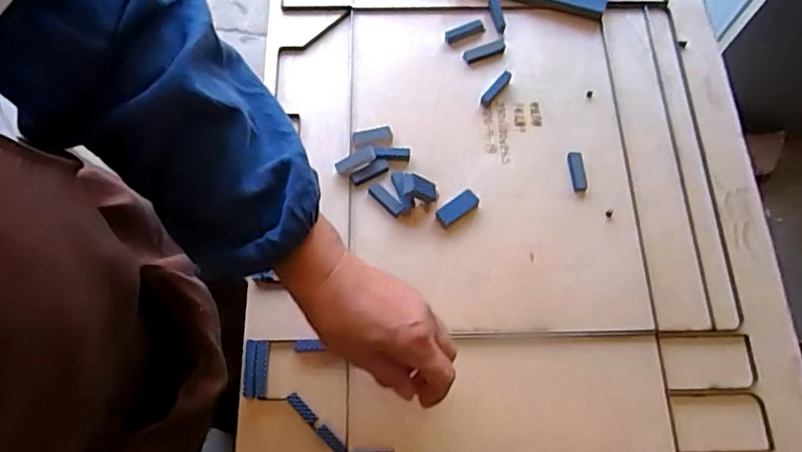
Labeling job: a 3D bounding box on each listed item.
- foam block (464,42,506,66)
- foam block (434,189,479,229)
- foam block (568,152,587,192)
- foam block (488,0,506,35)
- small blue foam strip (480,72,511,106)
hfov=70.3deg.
[{"bbox_3d":[0.086,-0.177,0.580,0.046,0.007,0.014,-22,70,-9],"label":"foam block"},{"bbox_3d":[0.051,-0.015,0.517,0.042,0.009,0.017,-35,72,-14],"label":"foam block"},{"bbox_3d":[0.165,-0.050,0.532,0.013,0.007,0.041,1,70,0],"label":"foam block"},{"bbox_3d":[0.101,-0.221,0.596,0.012,0.005,0.042,-14,85,-6],"label":"foam block"},{"bbox_3d":[0.093,-0.135,0.560,0.011,0.006,0.042,39,74,12],"label":"small blue foam strip"}]

